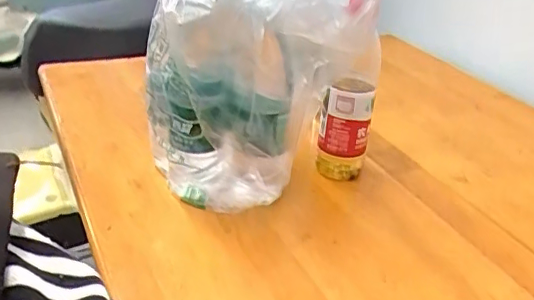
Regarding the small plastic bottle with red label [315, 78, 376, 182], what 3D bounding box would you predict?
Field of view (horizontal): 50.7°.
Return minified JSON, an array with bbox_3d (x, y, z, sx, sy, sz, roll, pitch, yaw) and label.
[{"bbox_3d":[0.095,-0.027,0.690,0.061,0.123,0.057,8,29,9],"label":"small plastic bottle with red label"}]

